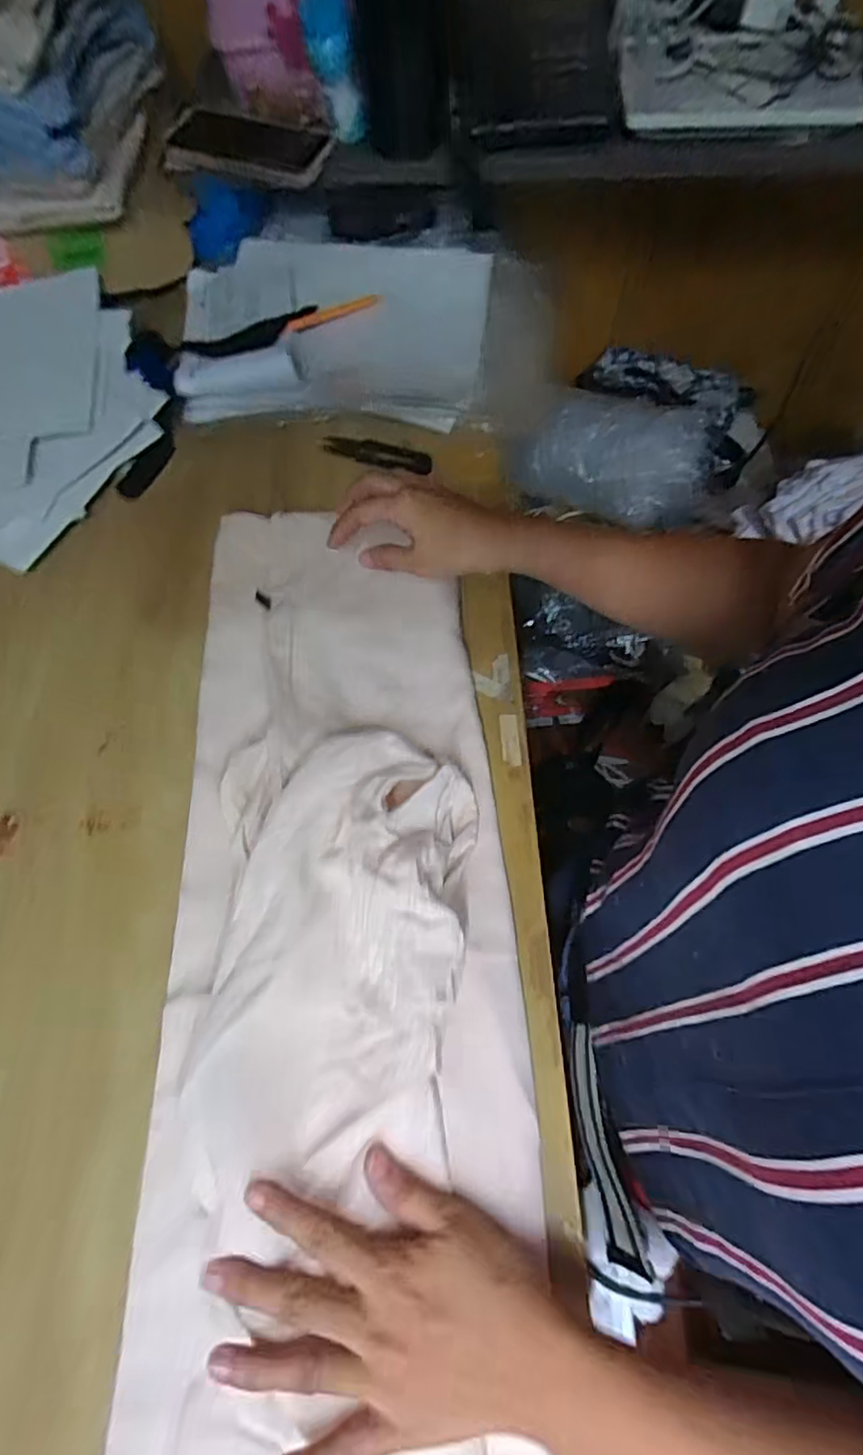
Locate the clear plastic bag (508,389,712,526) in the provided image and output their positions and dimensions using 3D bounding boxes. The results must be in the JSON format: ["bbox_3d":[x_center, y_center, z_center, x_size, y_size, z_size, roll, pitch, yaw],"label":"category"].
[{"bbox_3d":[0.223,-0.342,0.770,0.199,0.108,0.132,22,68,11],"label":"clear plastic bag"}]

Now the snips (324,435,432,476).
[{"bbox_3d":[-0.045,-0.233,0.526,0.095,0.010,0.021,21,68,10],"label":"snips"}]

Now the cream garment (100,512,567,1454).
[{"bbox_3d":[-0.055,0.123,0.343,0.200,0.050,0.622,-4,66,0],"label":"cream garment"}]

